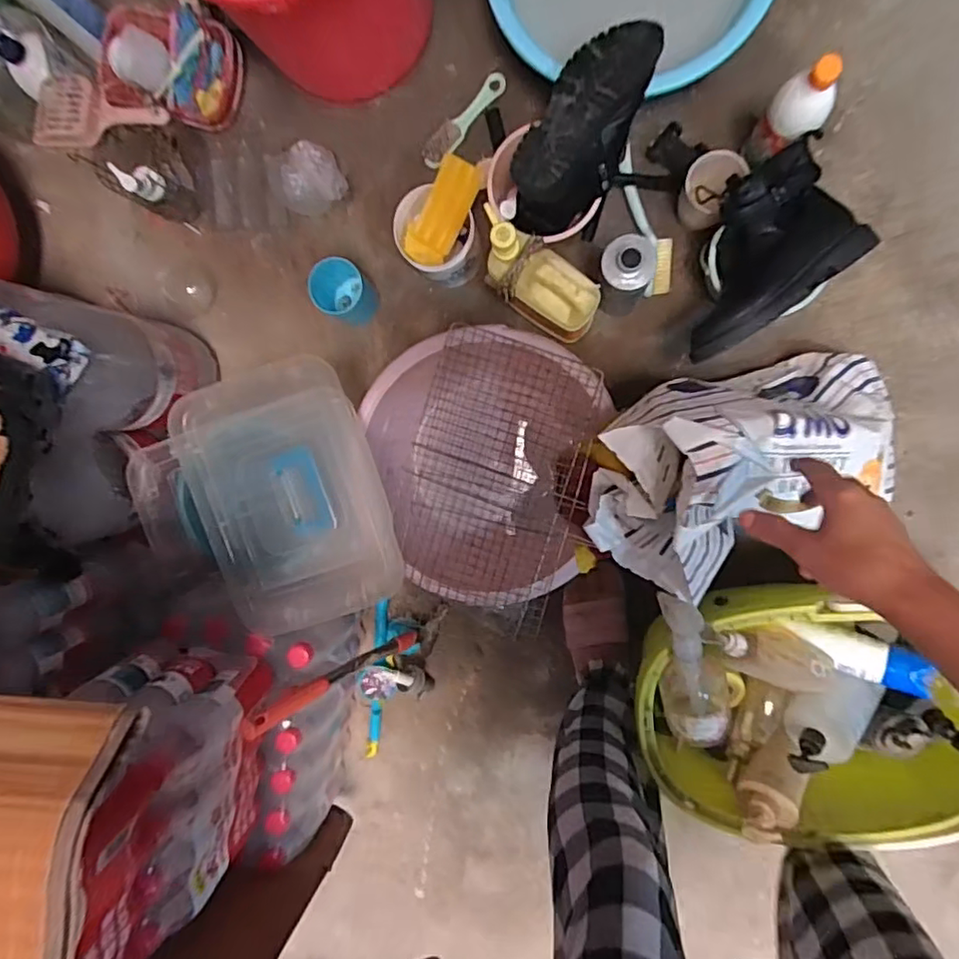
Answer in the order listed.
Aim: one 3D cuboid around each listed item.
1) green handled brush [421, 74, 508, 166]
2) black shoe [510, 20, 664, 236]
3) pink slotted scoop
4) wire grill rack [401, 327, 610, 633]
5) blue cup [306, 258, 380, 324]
[{"bbox_3d":[-0.023,-0.549,0.914,0.047,0.023,0.169,43,98,1],"label":"green handled brush"},{"bbox_3d":[0.135,-0.451,0.768,0.110,0.112,0.247,28,98,3],"label":"black shoe"},{"bbox_3d":[-0.524,-0.513,0.828,0.200,0.033,0.097,4,96,6],"label":"pink slotted scoop"},{"bbox_3d":[0.020,-0.005,0.793,0.223,0.012,0.355,12,95,7],"label":"wire grill rack"},{"bbox_3d":[-0.207,-0.288,0.920,0.080,0.083,0.078,1,96,6],"label":"blue cup"}]

